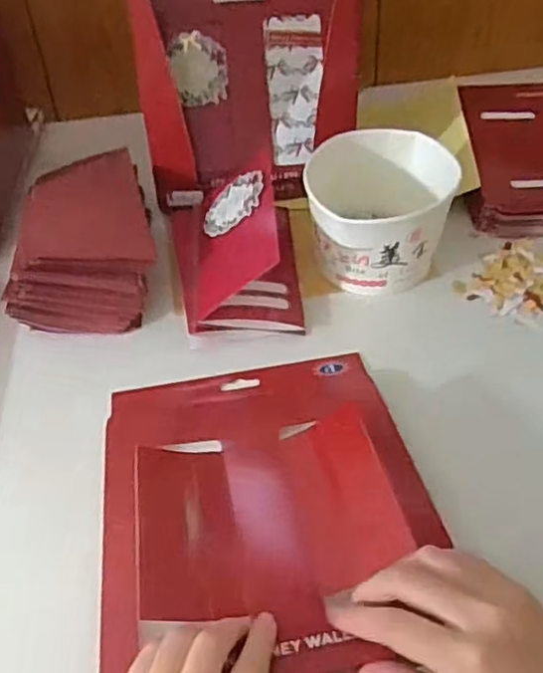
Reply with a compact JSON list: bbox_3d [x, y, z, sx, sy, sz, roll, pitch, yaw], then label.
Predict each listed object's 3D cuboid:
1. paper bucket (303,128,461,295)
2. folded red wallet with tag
[{"bbox_3d":[0.093,-0.105,0.587,0.117,0.100,0.126,5,43,10],"label":"paper bucket"},{"bbox_3d":[-0.029,-0.083,0.588,0.107,0.078,0.177,-9,42,-5],"label":"folded red wallet with tag"}]

